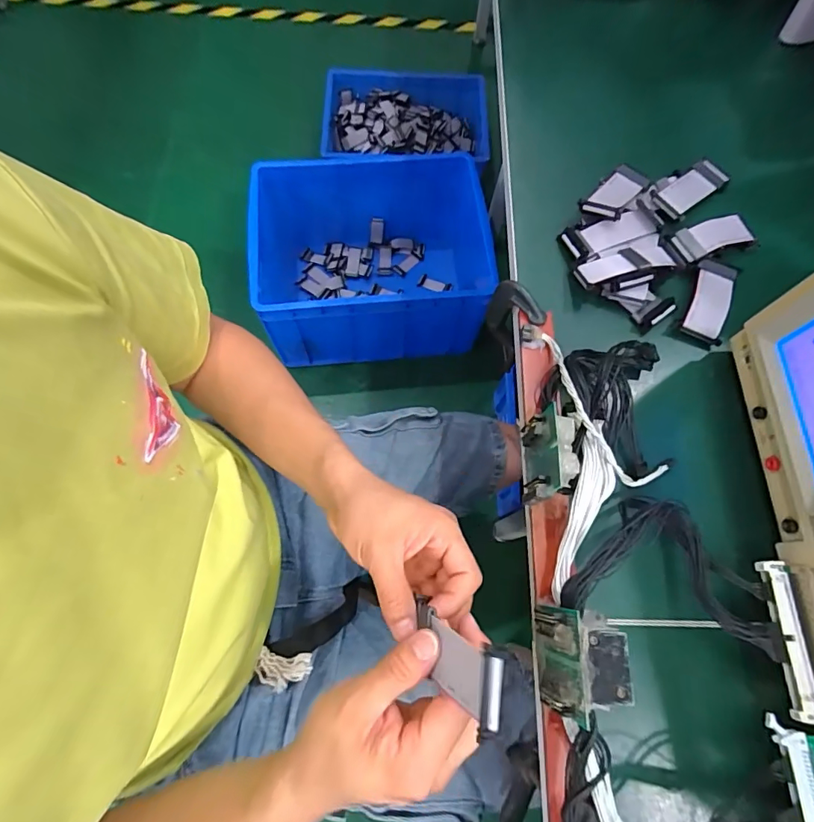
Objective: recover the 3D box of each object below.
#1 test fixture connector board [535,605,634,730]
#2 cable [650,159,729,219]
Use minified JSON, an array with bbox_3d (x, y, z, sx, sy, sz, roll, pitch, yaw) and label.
[{"bbox_3d":[0.112,0.164,0.304,0.041,0.064,0.063,1,70,-2],"label":"test fixture connector board"},{"bbox_3d":[0.298,-0.233,0.485,0.079,0.017,0.035,-35,74,-13],"label":"cable"}]

